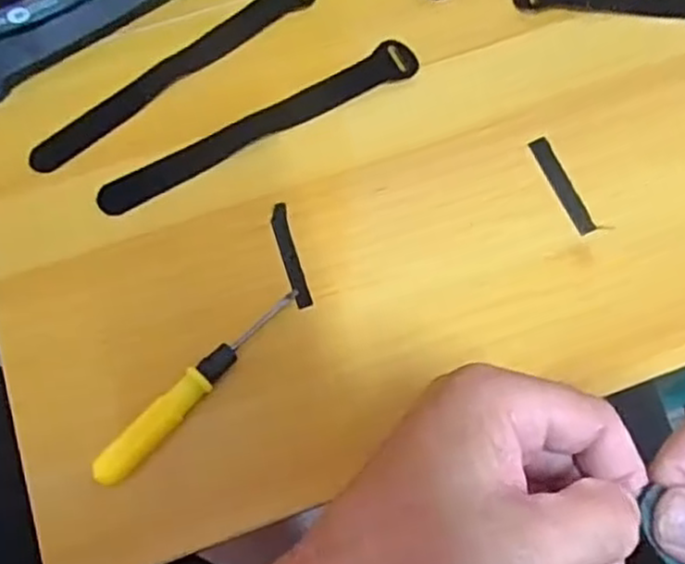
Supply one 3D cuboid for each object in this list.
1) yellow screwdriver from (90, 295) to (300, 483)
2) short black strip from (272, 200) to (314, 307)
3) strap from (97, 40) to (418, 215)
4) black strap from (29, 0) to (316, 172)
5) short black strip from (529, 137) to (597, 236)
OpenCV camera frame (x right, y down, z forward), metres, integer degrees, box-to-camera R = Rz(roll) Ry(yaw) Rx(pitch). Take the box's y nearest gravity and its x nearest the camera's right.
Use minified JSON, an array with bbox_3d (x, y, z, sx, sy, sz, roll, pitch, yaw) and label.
[{"bbox_3d":[-0.070,0.049,0.357,0.015,0.015,0.127,42,78,11],"label":"yellow screwdriver"},{"bbox_3d":[-0.028,-0.015,0.390,0.010,0.004,0.061,-15,74,-4],"label":"short black strip"},{"bbox_3d":[-0.046,-0.090,0.418,0.197,0.006,0.023,-27,75,-8],"label":"strap"},{"bbox_3d":[-0.098,-0.126,0.431,0.196,0.011,0.021,-37,77,-10],"label":"black strap"},{"bbox_3d":[0.122,-0.054,0.405,0.011,0.004,0.061,-21,74,-6],"label":"short black strip"}]

